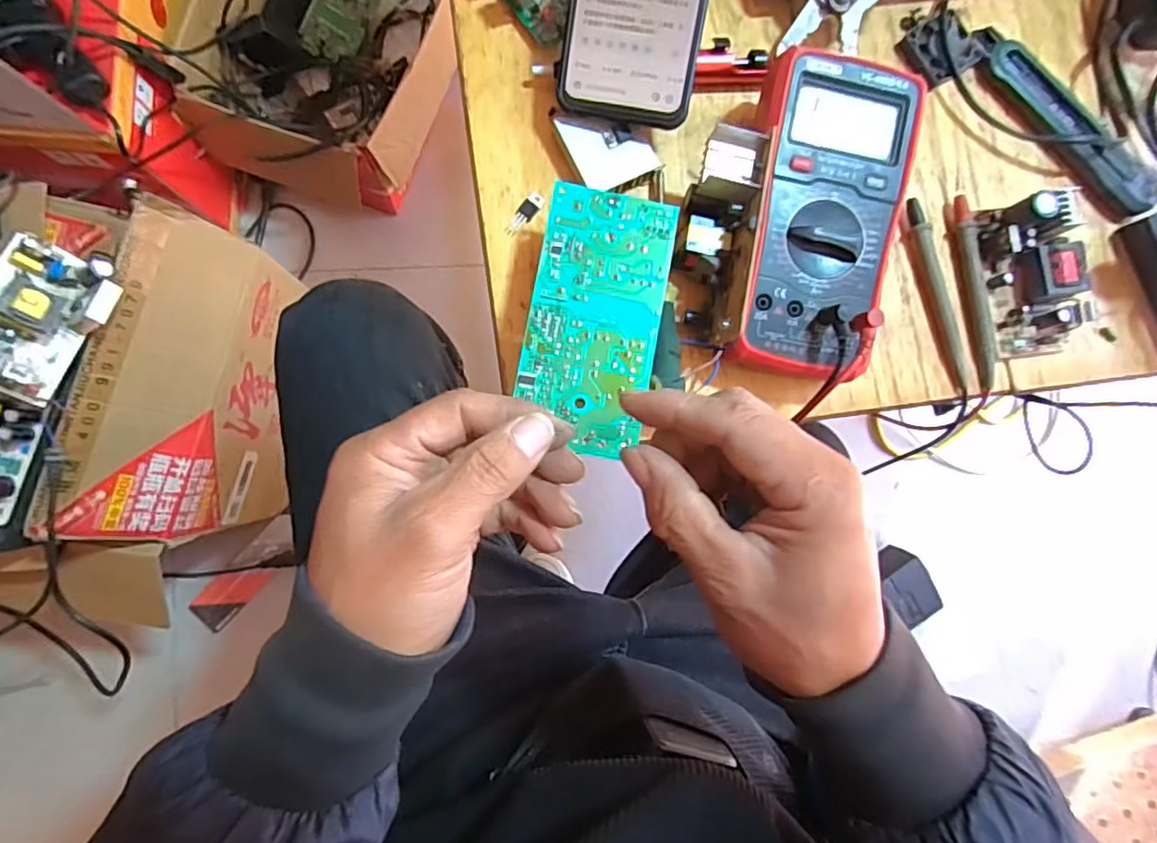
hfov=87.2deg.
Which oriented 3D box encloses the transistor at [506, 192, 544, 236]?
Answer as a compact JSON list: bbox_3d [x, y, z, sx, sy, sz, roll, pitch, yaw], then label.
[{"bbox_3d":[-0.033,-0.128,0.376,0.011,0.004,0.031,40,83,-2],"label":"transistor"}]

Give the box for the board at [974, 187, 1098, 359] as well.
[{"bbox_3d":[0.297,-0.094,0.388,0.062,0.034,0.098,-8,87,-6],"label":"board"}]

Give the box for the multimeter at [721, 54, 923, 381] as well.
[{"bbox_3d":[0.139,-0.117,0.363,0.086,0.053,0.180,12,85,-5],"label":"multimeter"}]

